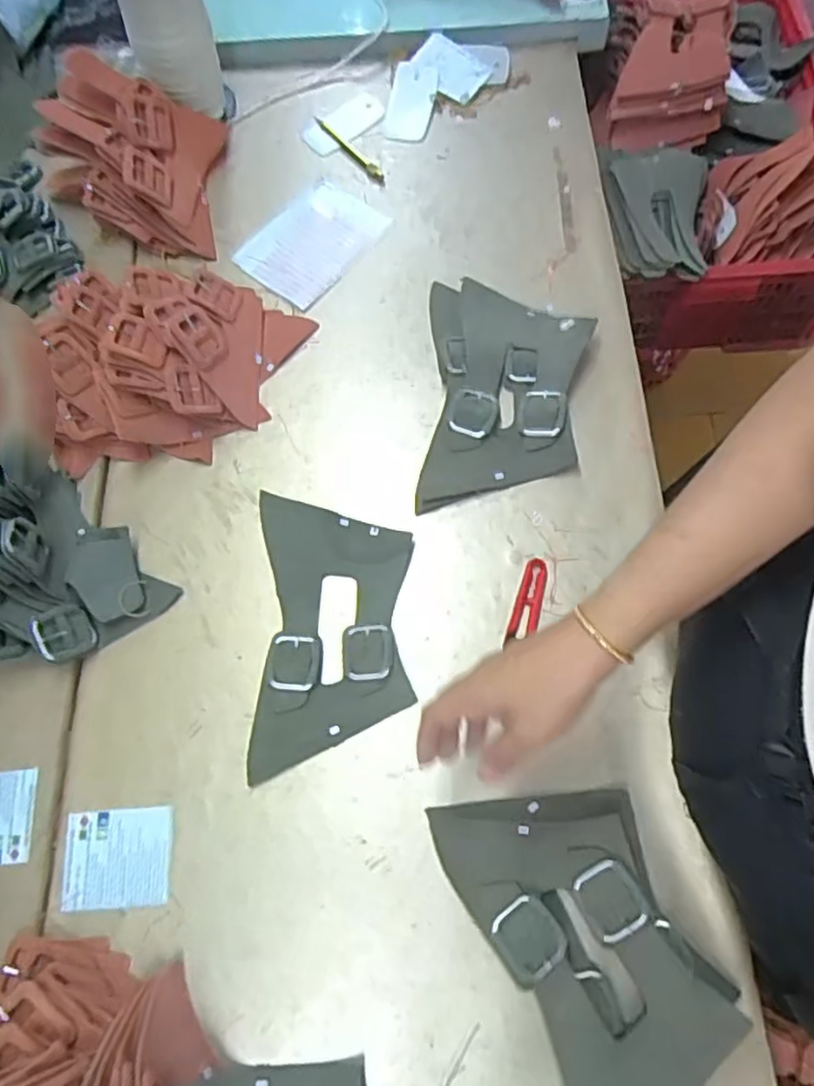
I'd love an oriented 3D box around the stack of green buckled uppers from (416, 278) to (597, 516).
[{"bbox_3d":[0.093,-0.153,0.645,0.148,0.034,0.248,3,69,5],"label":"stack of green buckled uppers"}]

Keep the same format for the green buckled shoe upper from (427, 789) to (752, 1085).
[{"bbox_3d":[0.135,0.289,0.473,0.137,0.030,0.255,-27,70,-7],"label":"green buckled shoe upper"}]

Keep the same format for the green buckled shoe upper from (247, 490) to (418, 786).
[{"bbox_3d":[-0.066,0.067,0.582,0.133,0.020,0.238,-3,69,3],"label":"green buckled shoe upper"}]

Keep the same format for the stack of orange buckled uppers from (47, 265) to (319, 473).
[{"bbox_3d":[-0.231,-0.194,0.652,0.259,0.078,0.213,-10,69,0],"label":"stack of orange buckled uppers"}]

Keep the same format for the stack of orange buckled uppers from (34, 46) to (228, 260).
[{"bbox_3d":[-0.306,-0.417,0.719,0.183,0.103,0.171,-1,69,3],"label":"stack of orange buckled uppers"}]

